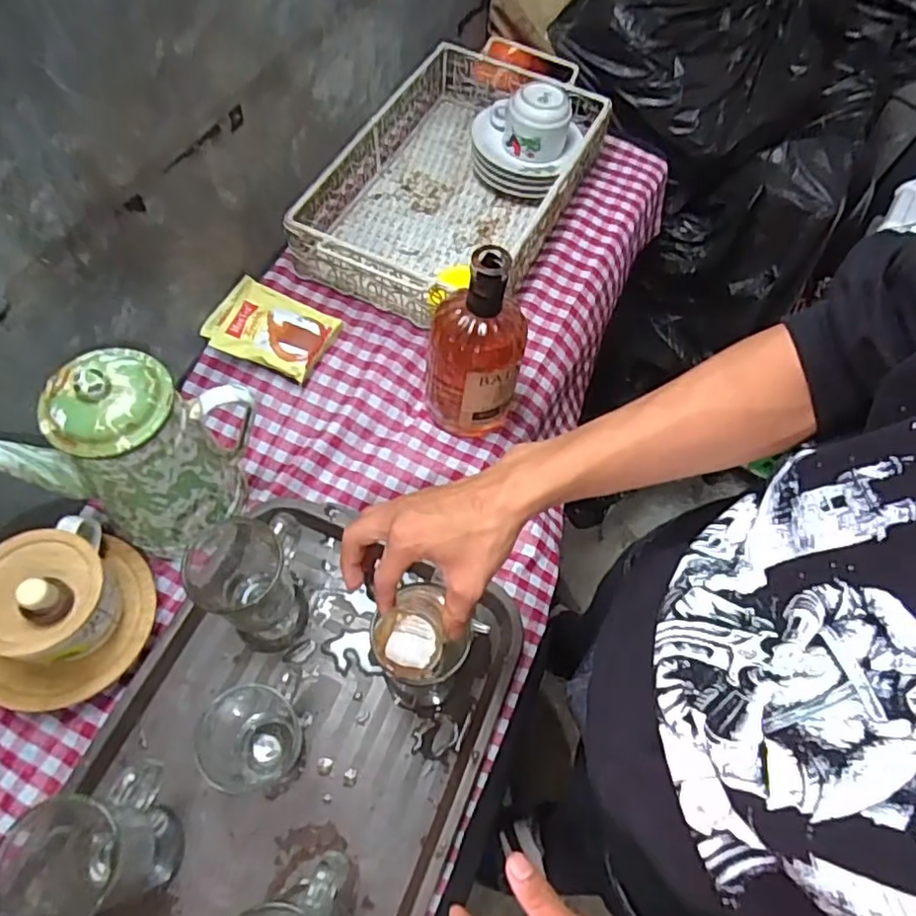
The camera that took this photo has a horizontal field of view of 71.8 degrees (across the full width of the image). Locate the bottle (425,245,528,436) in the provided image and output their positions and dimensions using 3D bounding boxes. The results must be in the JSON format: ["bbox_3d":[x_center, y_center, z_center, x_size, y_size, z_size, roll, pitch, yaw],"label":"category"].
[{"bbox_3d":[0.018,-0.107,0.608,0.087,0.199,0.088,0,64,-5],"label":"bottle"}]

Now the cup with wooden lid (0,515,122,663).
[{"bbox_3d":[-0.330,0.113,0.516,0.101,0.101,0.096,2,61,-4],"label":"cup with wooden lid"}]

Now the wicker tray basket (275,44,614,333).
[{"bbox_3d":[0.003,-0.360,0.797,0.261,0.113,0.434,22,60,13],"label":"wicker tray basket"}]

